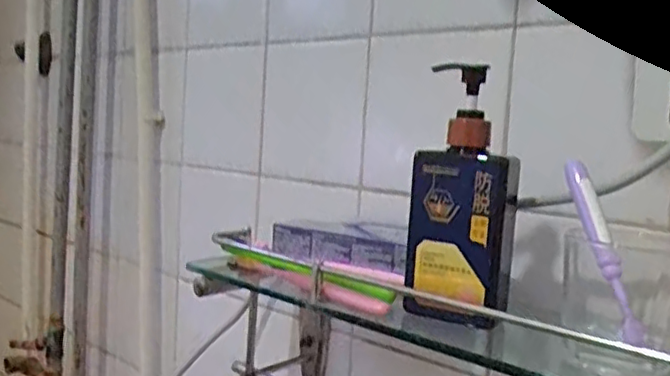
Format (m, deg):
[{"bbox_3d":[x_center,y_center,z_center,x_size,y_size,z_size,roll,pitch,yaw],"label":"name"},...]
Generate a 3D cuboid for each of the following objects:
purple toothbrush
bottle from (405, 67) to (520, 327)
[{"bbox_3d":[0.165,0.035,0.393,0.015,0.125,0.012,1,-31,-13],"label":"purple toothbrush"},{"bbox_3d":[0.091,0.007,0.450,0.072,0.171,0.042,6,8,27],"label":"bottle"}]

